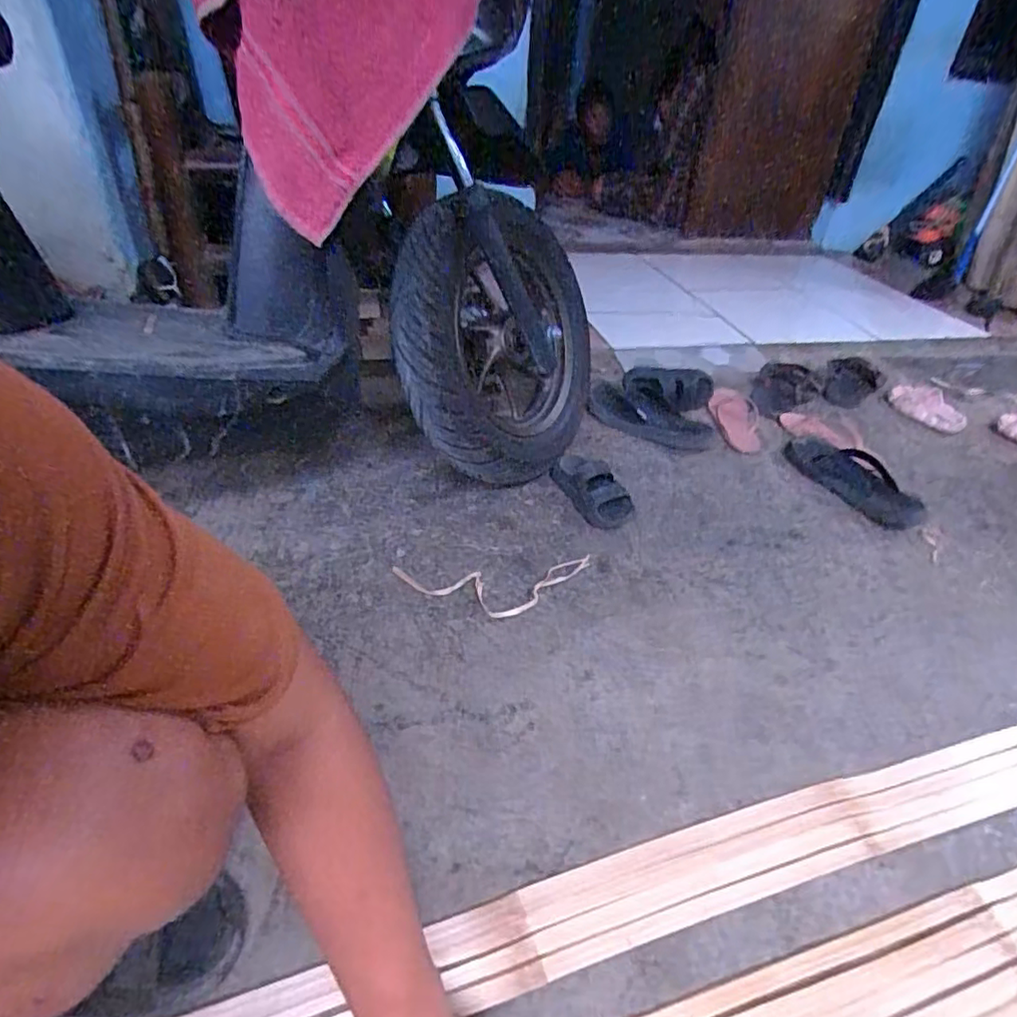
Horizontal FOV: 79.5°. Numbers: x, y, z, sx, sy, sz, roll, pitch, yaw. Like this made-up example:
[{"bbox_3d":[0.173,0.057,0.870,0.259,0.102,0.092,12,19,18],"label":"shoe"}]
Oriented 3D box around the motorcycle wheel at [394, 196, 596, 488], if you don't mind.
[{"bbox_3d":[-0.015,-0.266,1.041,0.129,0.452,0.411,1,38,40],"label":"motorcycle wheel"}]

